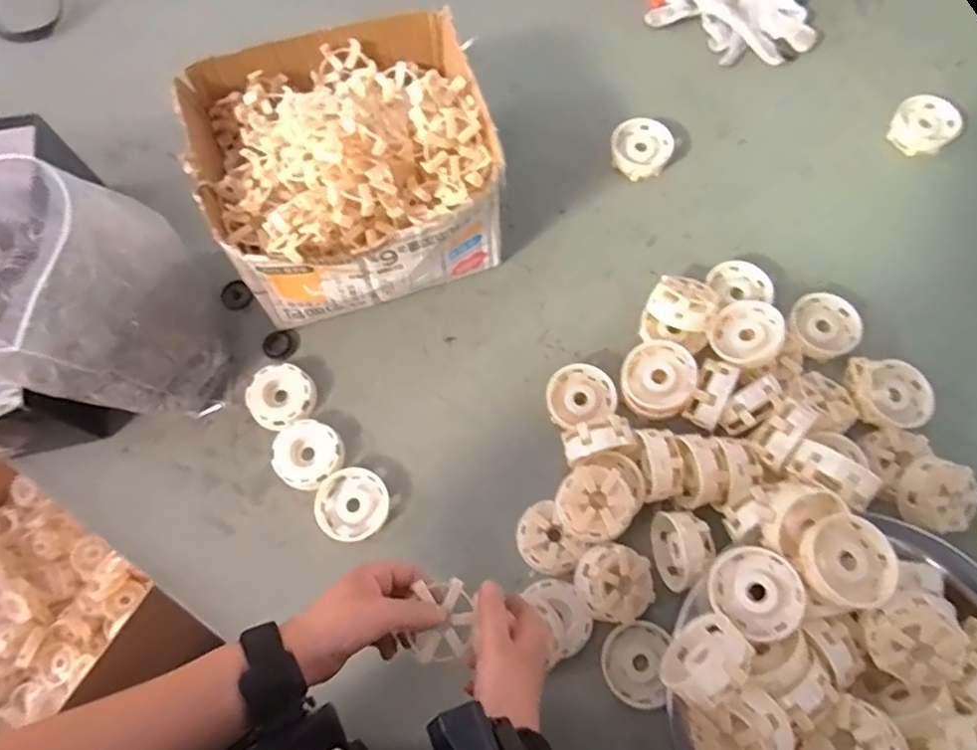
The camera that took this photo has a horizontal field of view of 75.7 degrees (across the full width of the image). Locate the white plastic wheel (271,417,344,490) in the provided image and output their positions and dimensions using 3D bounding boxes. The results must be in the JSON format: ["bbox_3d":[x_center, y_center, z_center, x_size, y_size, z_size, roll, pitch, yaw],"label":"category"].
[{"bbox_3d":[-0.181,0.080,0.630,0.066,0.016,0.067,0,71,1],"label":"white plastic wheel"}]

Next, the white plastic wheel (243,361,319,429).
[{"bbox_3d":[-0.213,0.022,0.648,0.066,0.019,0.064,0,71,1],"label":"white plastic wheel"}]

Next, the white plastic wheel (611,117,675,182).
[{"bbox_3d":[0.182,-0.268,0.747,0.070,0.020,0.075,0,71,1],"label":"white plastic wheel"}]

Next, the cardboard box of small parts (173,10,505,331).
[{"bbox_3d":[-0.138,-0.211,0.644,0.275,0.182,0.265,-24,72,-8],"label":"cardboard box of small parts"}]

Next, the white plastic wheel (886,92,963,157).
[{"bbox_3d":[0.519,-0.296,0.752,0.079,0.032,0.066,-39,75,-12],"label":"white plastic wheel"}]

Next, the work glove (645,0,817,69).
[{"bbox_3d":[0.314,-0.476,0.816,0.215,0.029,0.138,36,75,12],"label":"work glove"}]

